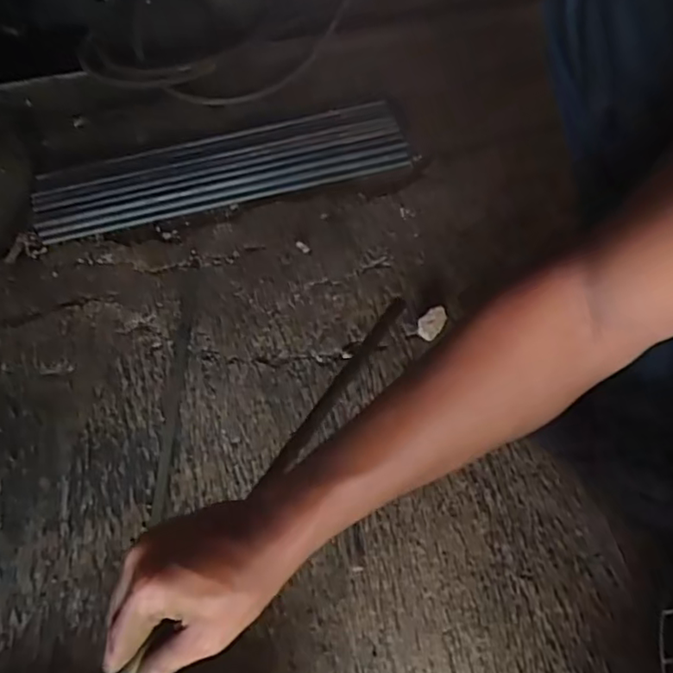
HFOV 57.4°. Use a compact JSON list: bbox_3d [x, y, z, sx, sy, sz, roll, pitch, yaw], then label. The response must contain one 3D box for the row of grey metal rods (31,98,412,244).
[{"bbox_3d":[-0.155,-0.239,0.851,0.503,0.014,0.125,-13,59,-6],"label":"row of grey metal rods"}]

